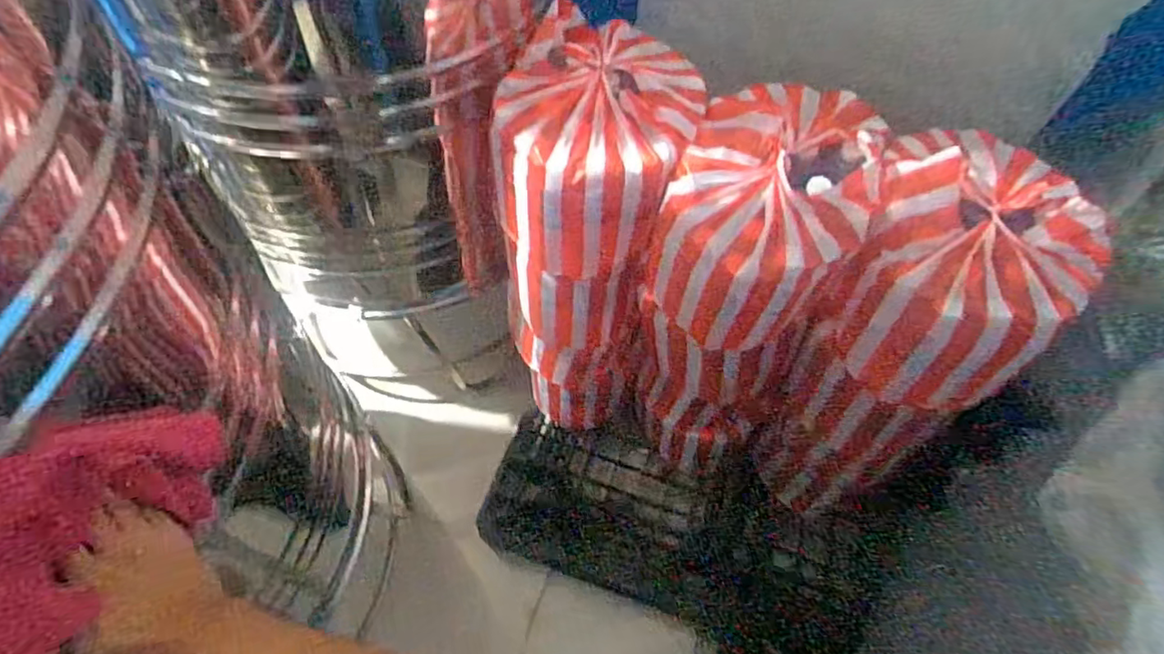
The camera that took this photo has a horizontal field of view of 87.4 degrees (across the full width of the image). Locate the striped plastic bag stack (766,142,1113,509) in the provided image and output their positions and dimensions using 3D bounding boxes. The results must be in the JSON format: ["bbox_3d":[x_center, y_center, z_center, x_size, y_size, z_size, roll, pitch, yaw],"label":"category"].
[{"bbox_3d":[0.488,0.038,1.007,0.301,0.627,0.294,25,61,10],"label":"striped plastic bag stack"}]

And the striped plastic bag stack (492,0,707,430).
[{"bbox_3d":[-0.005,-0.121,1.178,0.284,0.787,0.317,9,59,1],"label":"striped plastic bag stack"}]

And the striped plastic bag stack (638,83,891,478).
[{"bbox_3d":[0.265,-0.030,1.116,0.292,0.745,0.310,25,61,10],"label":"striped plastic bag stack"}]

